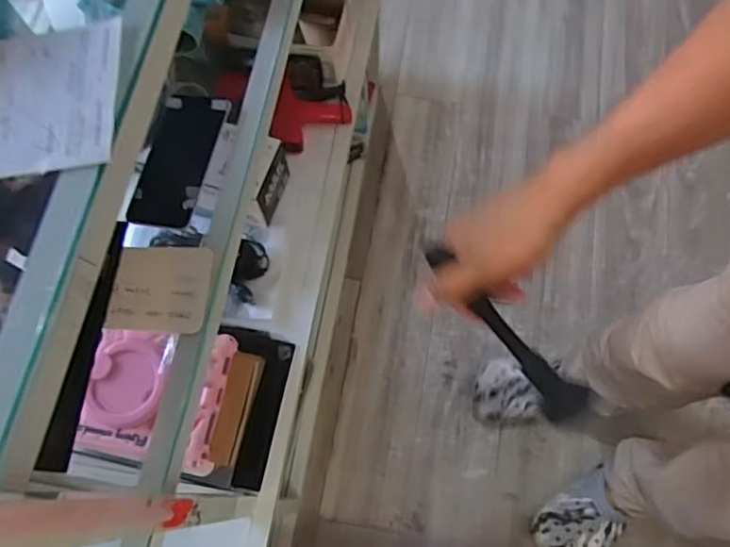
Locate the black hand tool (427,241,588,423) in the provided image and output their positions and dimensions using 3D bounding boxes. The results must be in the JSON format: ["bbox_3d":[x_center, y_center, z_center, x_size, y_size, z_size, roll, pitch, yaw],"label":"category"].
[{"bbox_3d":[0.114,0.049,0.507,0.197,0.035,0.032,47,76,-17],"label":"black hand tool"}]

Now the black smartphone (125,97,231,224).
[{"bbox_3d":[-0.197,-0.120,0.643,0.073,0.015,0.156,13,71,5],"label":"black smartphone"}]

